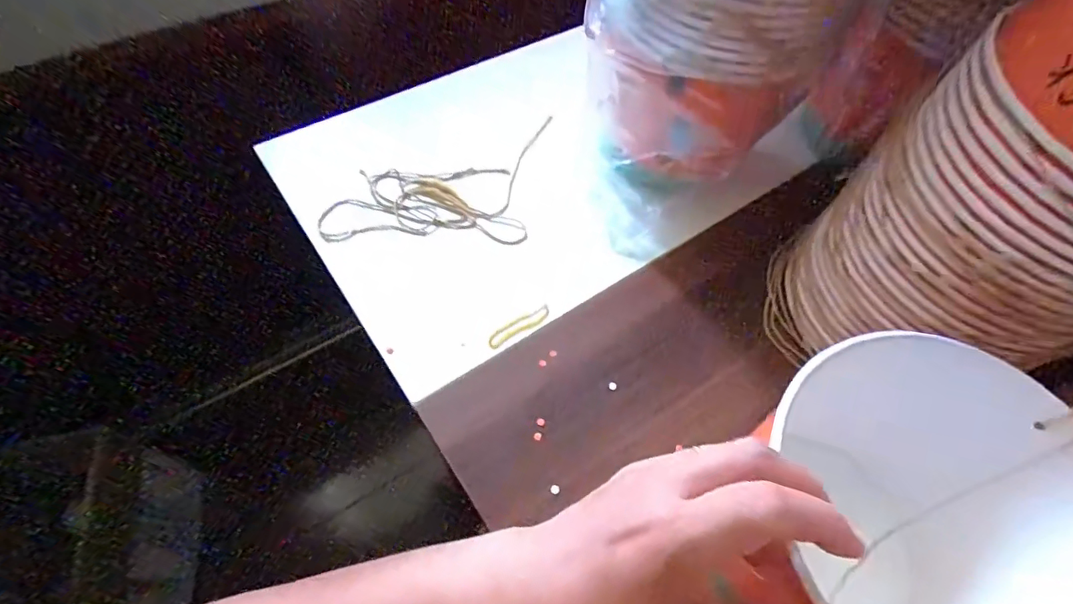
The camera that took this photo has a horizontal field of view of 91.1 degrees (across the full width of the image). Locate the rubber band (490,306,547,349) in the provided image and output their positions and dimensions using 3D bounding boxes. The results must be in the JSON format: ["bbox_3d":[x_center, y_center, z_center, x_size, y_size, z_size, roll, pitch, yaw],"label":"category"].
[{"bbox_3d":[-0.012,0.017,0.393,0.054,0.004,0.012,-28,66,-19],"label":"rubber band"}]

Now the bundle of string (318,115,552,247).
[{"bbox_3d":[-0.083,-0.107,0.460,0.185,0.007,0.135,-1,60,-5],"label":"bundle of string"}]

